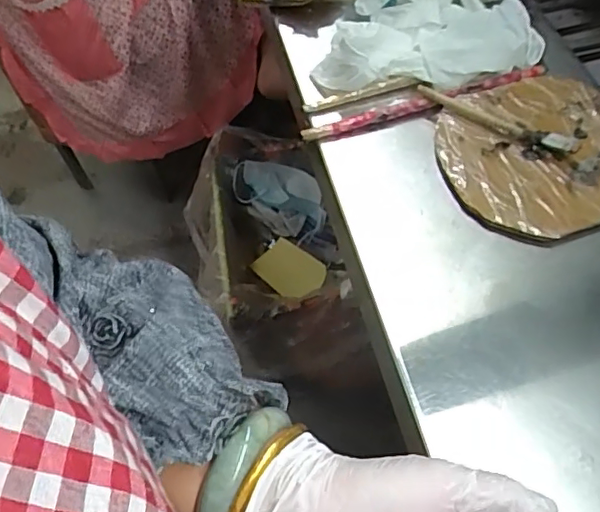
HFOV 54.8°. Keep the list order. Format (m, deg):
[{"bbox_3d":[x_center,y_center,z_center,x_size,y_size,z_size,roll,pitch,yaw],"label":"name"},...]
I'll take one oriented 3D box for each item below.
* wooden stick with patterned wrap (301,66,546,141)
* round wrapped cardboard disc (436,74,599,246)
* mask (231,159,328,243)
[{"bbox_3d":[0.106,-0.128,0.475,0.216,0.019,0.014,-19,58,-8],"label":"wooden stick with patterned wrap"},{"bbox_3d":[0.185,-0.083,0.441,0.157,0.015,0.149,-2,57,3],"label":"round wrapped cardboard disc"},{"bbox_3d":[-0.034,-0.090,0.948,0.152,0.084,0.096,14,59,12],"label":"mask"}]

